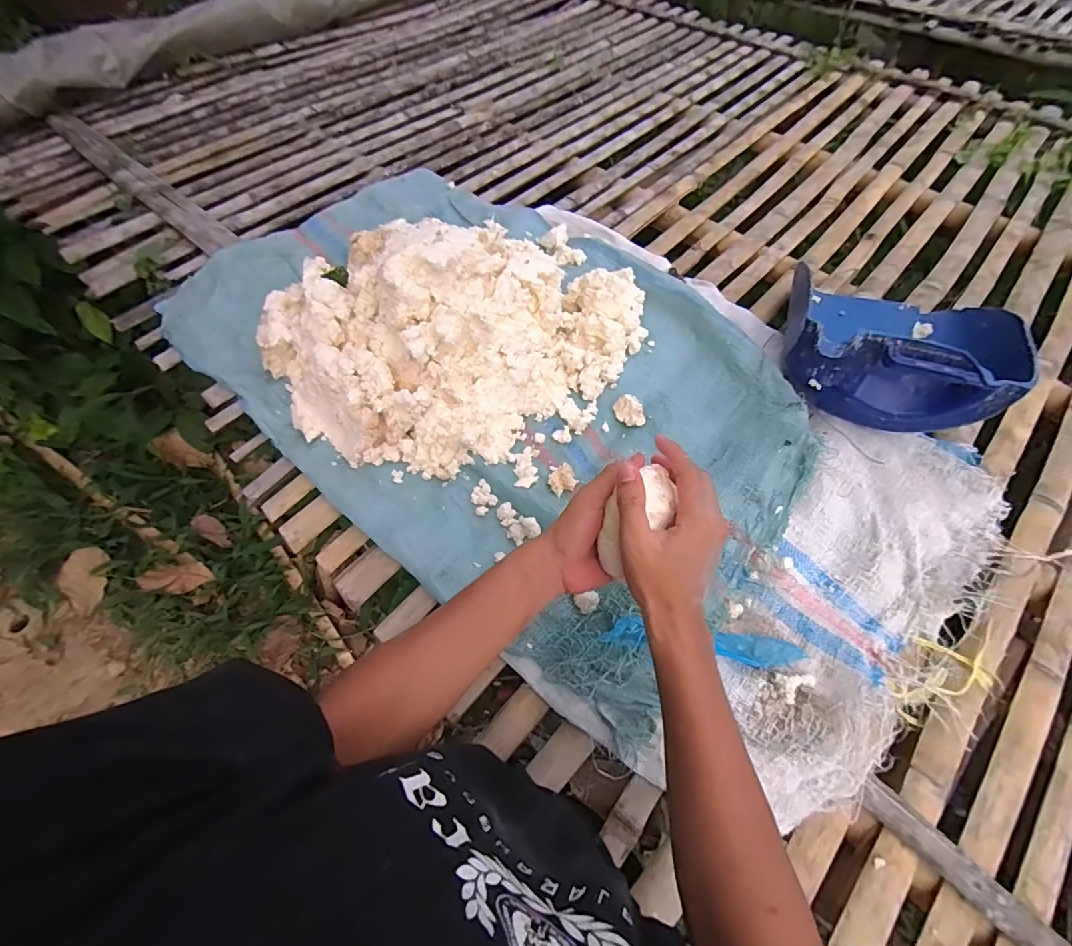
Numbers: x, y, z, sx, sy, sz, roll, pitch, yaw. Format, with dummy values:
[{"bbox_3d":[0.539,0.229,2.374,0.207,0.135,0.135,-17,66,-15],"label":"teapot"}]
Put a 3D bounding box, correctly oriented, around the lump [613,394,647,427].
[{"bbox_3d":[0.147,-0.098,0.748,0.036,0.023,0.051,-26,63,-13],"label":"lump"}]

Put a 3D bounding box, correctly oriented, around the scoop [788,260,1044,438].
[{"bbox_3d":[0.543,-0.220,0.744,0.280,0.163,0.343,25,63,15],"label":"scoop"}]

